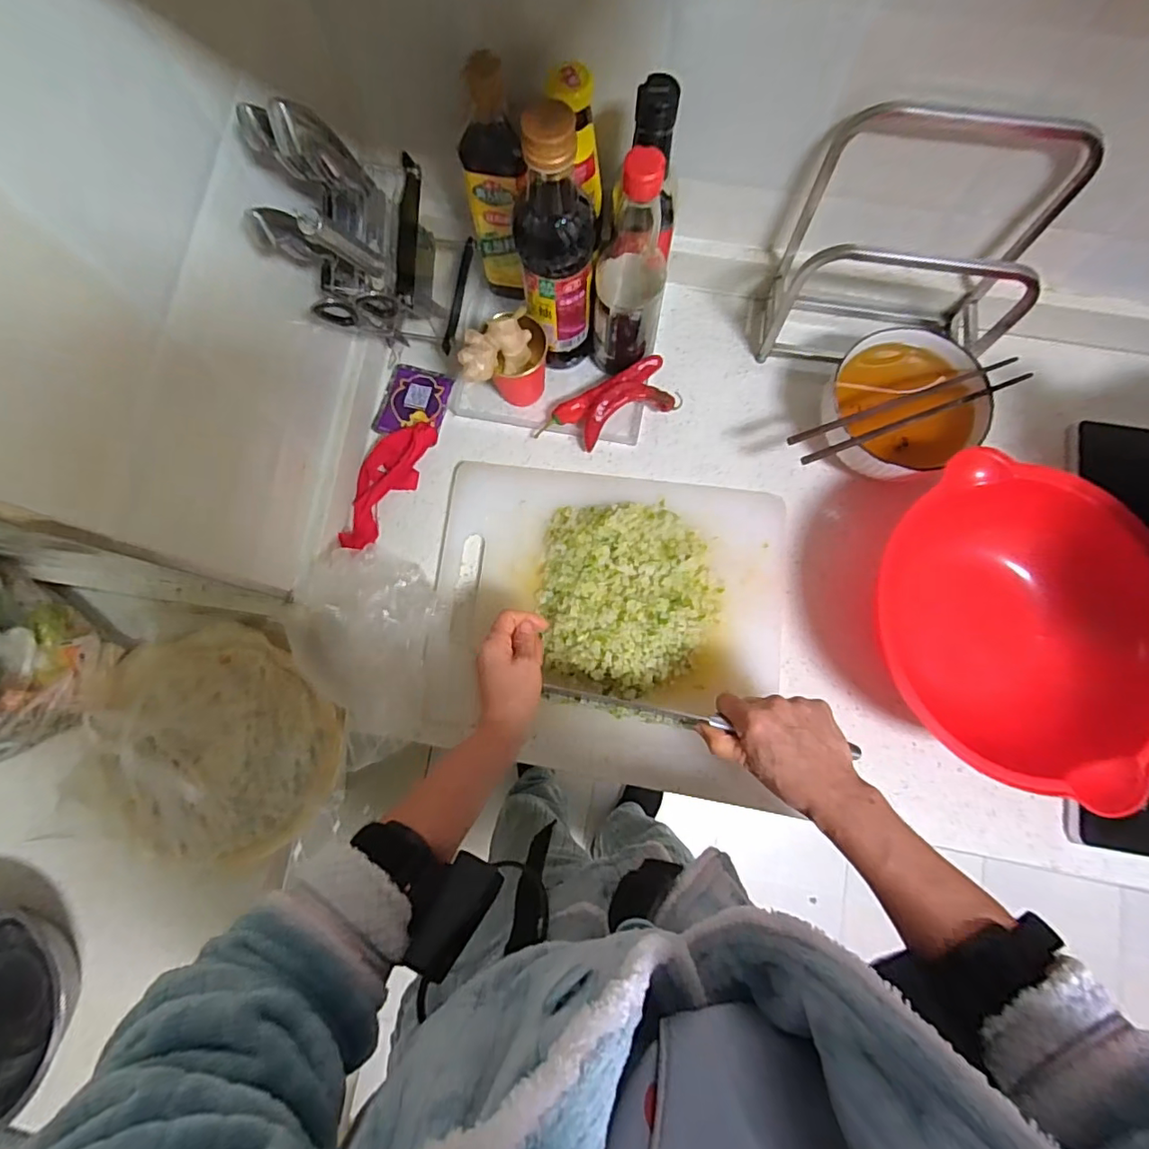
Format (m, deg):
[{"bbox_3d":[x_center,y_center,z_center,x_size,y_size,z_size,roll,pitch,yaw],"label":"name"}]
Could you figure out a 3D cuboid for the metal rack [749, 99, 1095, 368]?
[{"bbox_3d":[0.330,-0.308,0.551,0.226,0.204,0.123,7,80,2],"label":"metal rack"}]

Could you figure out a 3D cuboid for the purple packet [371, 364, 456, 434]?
[{"bbox_3d":[-0.188,-0.201,0.644,0.075,0.004,0.086,15,80,4],"label":"purple packet"}]

